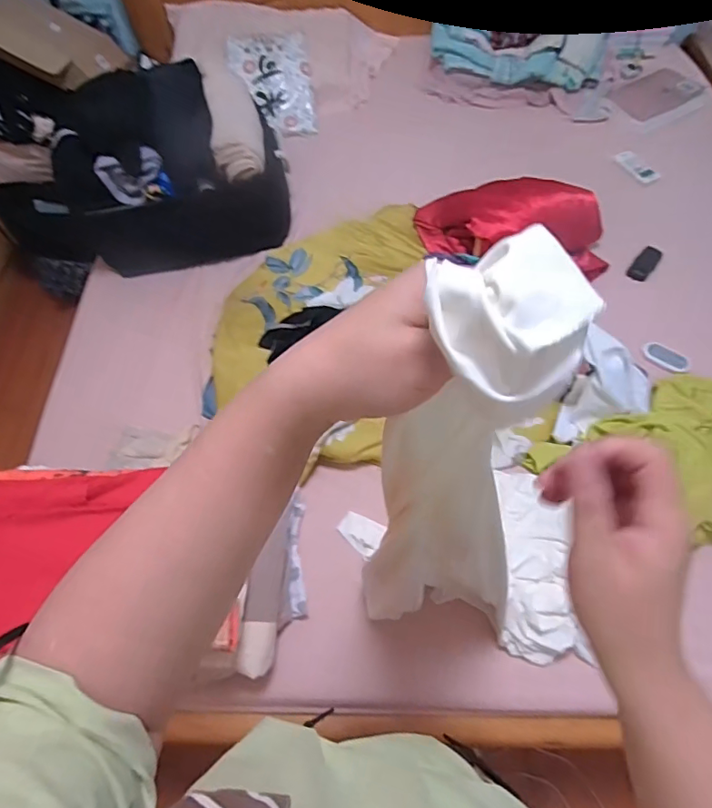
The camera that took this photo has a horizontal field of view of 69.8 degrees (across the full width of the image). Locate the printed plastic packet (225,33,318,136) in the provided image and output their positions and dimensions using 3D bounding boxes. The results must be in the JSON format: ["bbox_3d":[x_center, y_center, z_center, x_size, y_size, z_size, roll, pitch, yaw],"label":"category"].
[{"bbox_3d":[-0.249,-0.955,1.519,0.239,0.029,0.313,-8,86,-5],"label":"printed plastic packet"}]

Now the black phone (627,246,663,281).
[{"bbox_3d":[0.700,-0.339,1.234,0.049,0.010,0.089,33,91,14],"label":"black phone"}]

